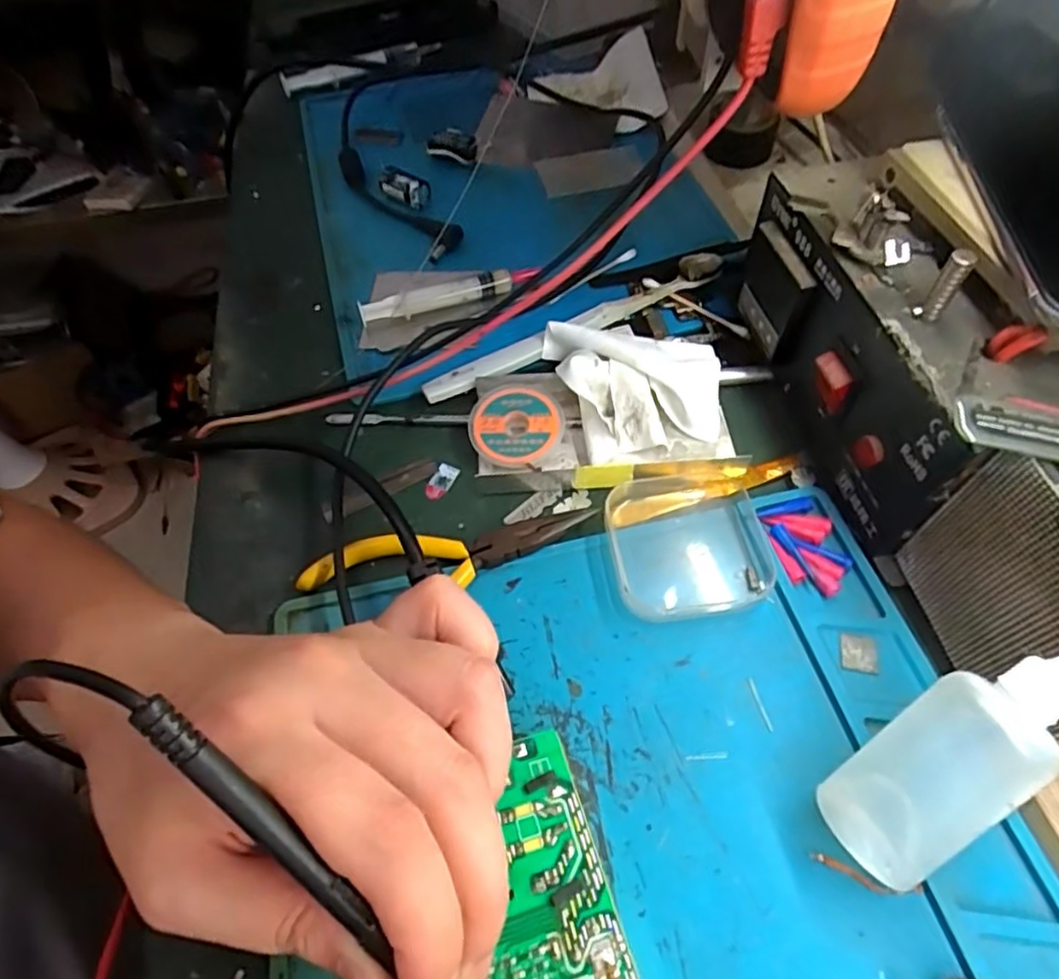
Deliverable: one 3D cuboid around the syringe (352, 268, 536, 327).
[{"bbox_3d":[-0.046,-0.112,0.367,0.103,0.014,0.013,-17,56,-8],"label":"syringe"}]

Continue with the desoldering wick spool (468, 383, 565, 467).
[{"bbox_3d":[-0.006,-0.030,0.311,0.045,0.017,0.041,-2,55,3],"label":"desoldering wick spool"}]

